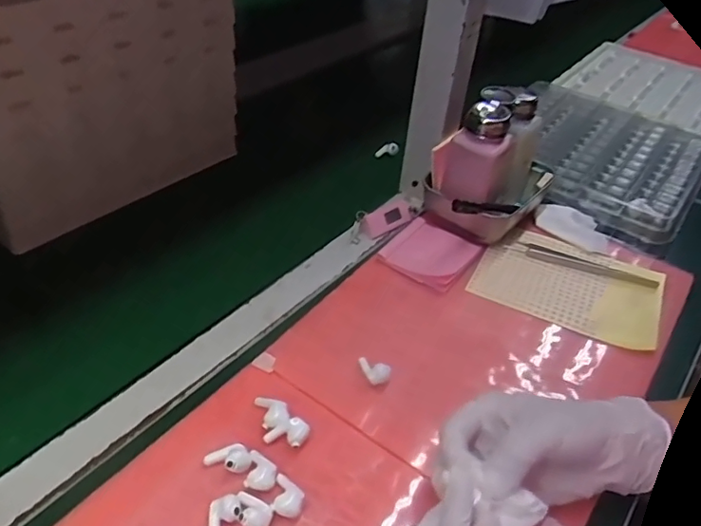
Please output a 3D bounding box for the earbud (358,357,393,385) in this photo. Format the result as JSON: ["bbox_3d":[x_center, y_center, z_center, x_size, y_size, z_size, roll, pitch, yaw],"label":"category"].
[{"bbox_3d":[0.019,0.084,0.447,0.016,0.020,0.027,-11,44,-19],"label":"earbud"}]

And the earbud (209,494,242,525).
[{"bbox_3d":[-0.077,0.158,0.351,0.020,0.015,0.028,0,41,-8],"label":"earbud"}]

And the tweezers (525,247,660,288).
[{"bbox_3d":[0.236,0.004,0.563,0.123,0.005,0.014,16,42,11],"label":"tweezers"}]

